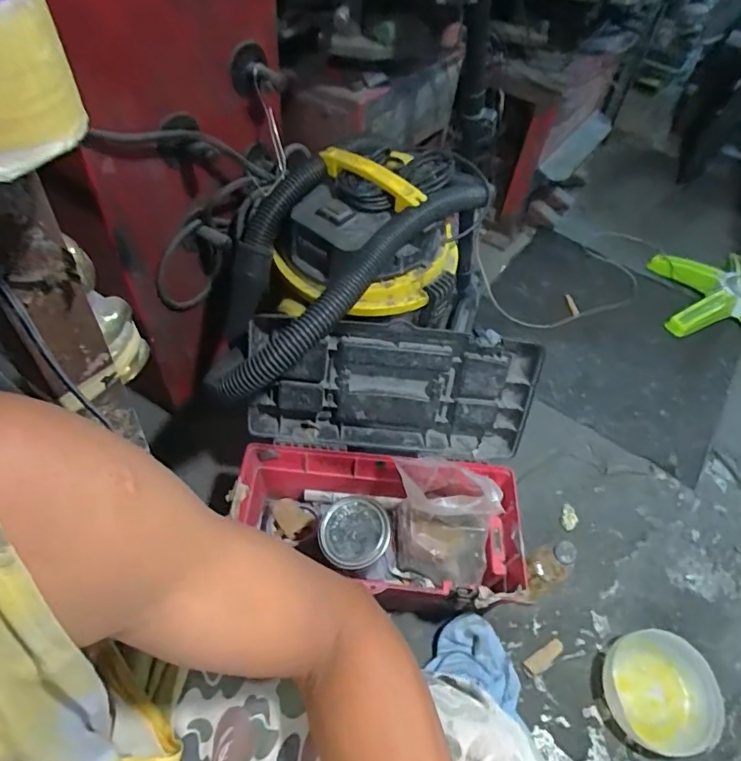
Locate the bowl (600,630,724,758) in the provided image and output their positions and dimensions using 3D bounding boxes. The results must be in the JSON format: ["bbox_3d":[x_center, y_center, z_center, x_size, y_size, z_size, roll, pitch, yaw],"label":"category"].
[{"bbox_3d":[0.429,0.462,0.752,0.135,0.068,0.148,3,51,-4],"label":"bowl"}]

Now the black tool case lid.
[{"bbox_3d":[0.033,0.015,0.773,0.431,0.208,0.045,5,29,-3],"label":"black tool case lid"}]

